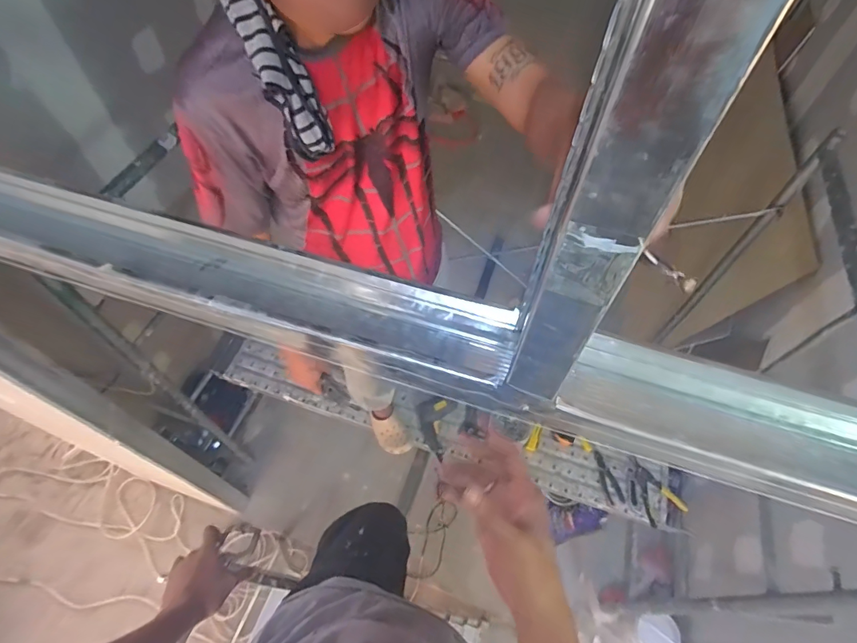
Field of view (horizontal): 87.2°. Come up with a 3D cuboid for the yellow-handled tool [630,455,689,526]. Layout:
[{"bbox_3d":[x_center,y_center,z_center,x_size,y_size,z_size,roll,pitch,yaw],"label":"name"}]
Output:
[{"bbox_3d":[0.758,0.570,1.541,0.128,0.022,0.214,-26,54,-2],"label":"yellow-handled tool"}]

